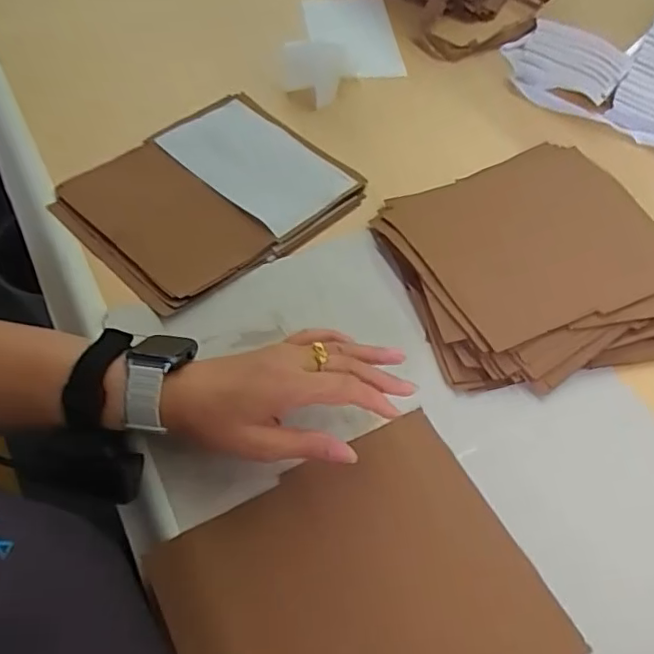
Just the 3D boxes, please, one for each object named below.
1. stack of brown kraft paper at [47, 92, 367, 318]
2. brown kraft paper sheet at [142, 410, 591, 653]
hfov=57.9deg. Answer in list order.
[{"bbox_3d":[-0.110,-0.132,0.574,0.251,0.020,0.194,-37,66,-24],"label":"stack of brown kraft paper"},{"bbox_3d":[0.020,0.170,0.373,0.221,0.011,0.181,-20,55,-22],"label":"brown kraft paper sheet"}]

